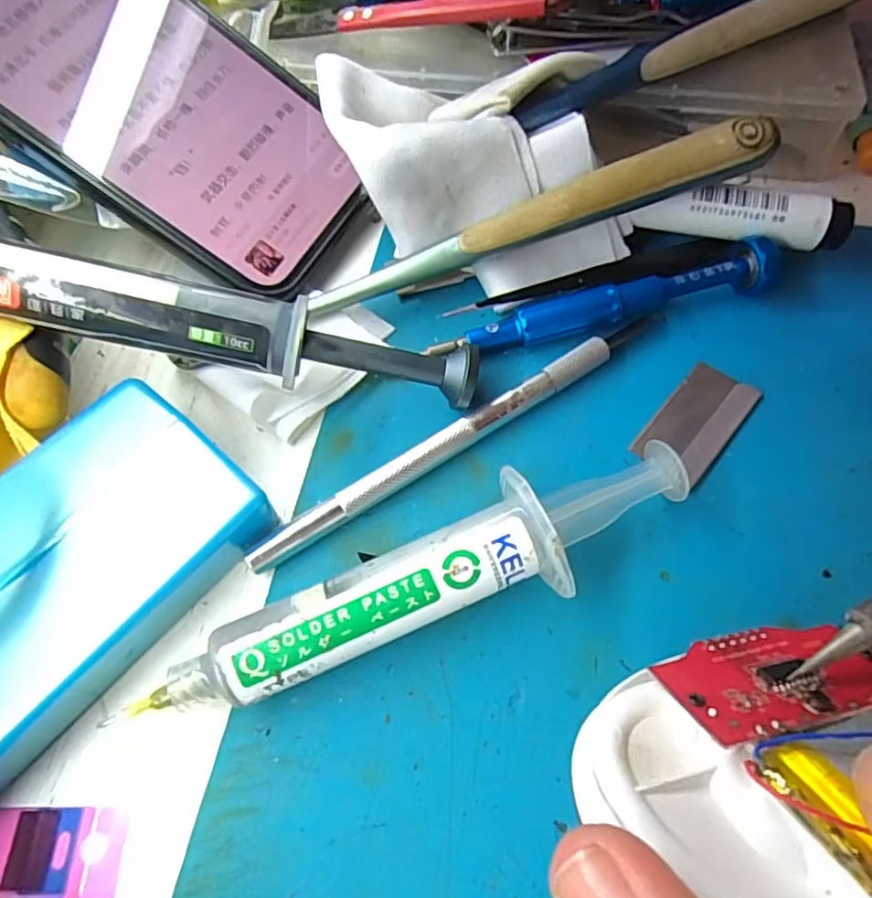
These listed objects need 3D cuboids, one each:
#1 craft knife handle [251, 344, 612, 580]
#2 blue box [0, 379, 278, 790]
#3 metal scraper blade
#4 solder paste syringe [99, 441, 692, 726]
[{"bbox_3d":[0.002,0.000,0.157,0.110,0.008,0.006,-31,65,-13],"label":"craft knife handle"},{"bbox_3d":[-0.084,0.031,0.135,0.051,0.026,0.087,37,69,20],"label":"blue box"},{"bbox_3d":[0.072,-0.008,0.160,0.019,0.004,0.036,37,69,20],"label":"metal scraper blade"},{"bbox_3d":[0.001,0.031,0.133,0.125,0.021,0.023,-25,63,-11],"label":"solder paste syringe"}]

